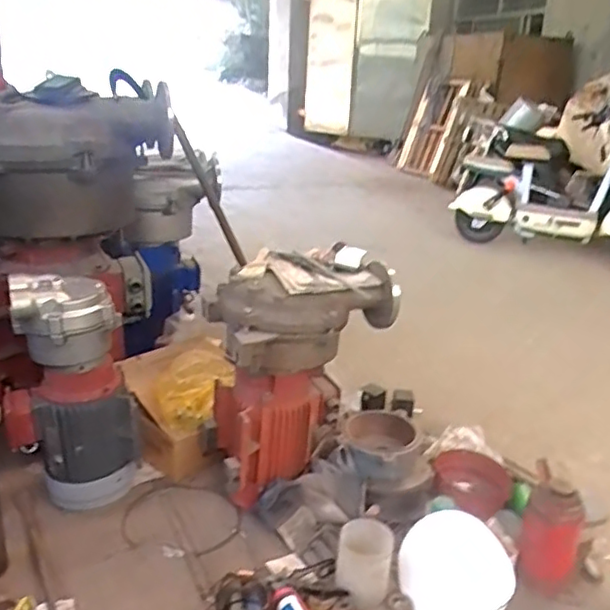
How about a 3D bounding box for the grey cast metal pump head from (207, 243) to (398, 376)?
[{"bbox_3d":[-0.015,0.008,1.419,0.351,0.224,0.238,-6,22,-21],"label":"grey cast metal pump head"}]

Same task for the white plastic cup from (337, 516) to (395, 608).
[{"bbox_3d":[0.125,0.540,1.311,0.114,0.128,0.118,5,21,6],"label":"white plastic cup"}]

